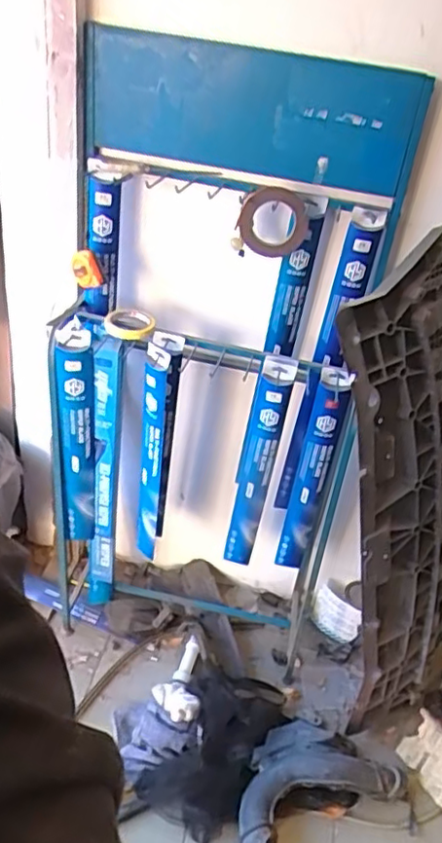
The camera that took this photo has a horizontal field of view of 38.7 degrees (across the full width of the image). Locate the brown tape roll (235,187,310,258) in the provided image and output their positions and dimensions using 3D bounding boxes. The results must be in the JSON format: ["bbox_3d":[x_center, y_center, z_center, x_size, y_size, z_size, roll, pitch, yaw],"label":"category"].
[{"bbox_3d":[0.094,-0.357,1.137,0.122,0.111,0.045,14,36,7],"label":"brown tape roll"}]

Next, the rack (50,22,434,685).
[{"bbox_3d":[-0.020,-0.022,1.351,0.589,1.320,0.289,13,35,6],"label":"rack"}]

